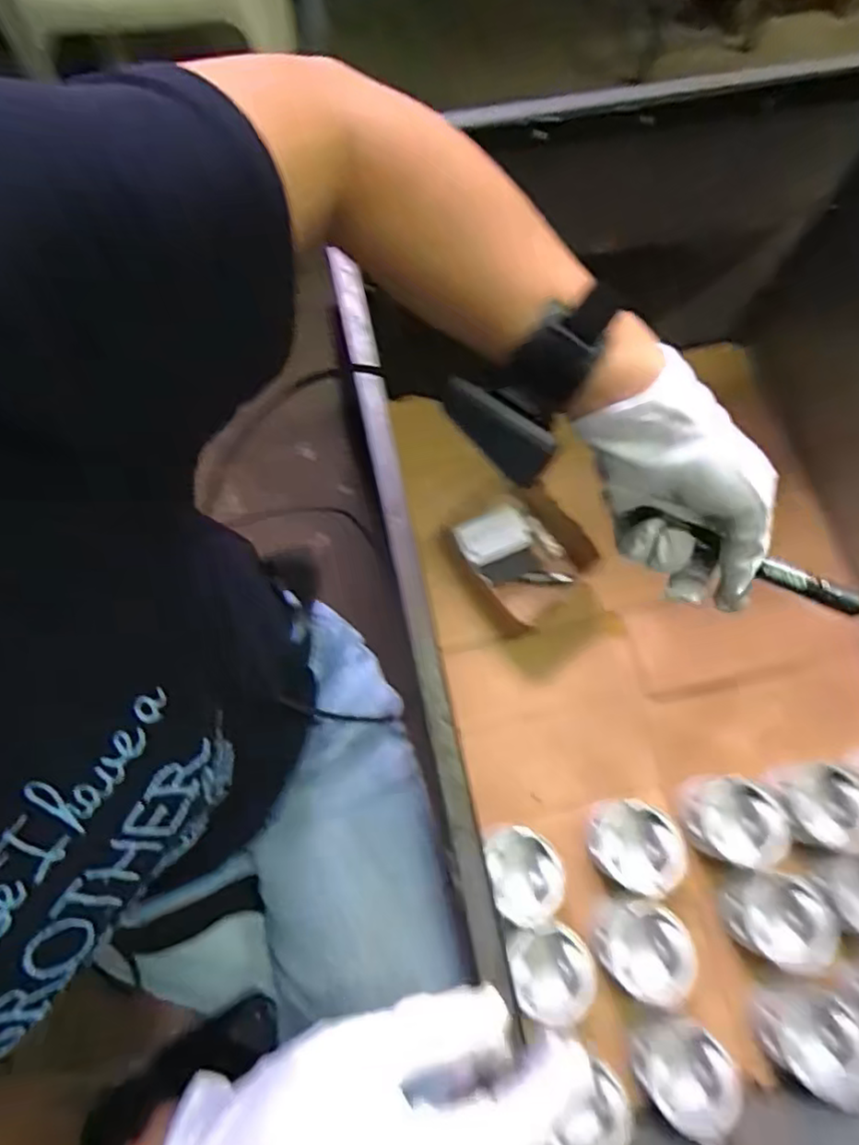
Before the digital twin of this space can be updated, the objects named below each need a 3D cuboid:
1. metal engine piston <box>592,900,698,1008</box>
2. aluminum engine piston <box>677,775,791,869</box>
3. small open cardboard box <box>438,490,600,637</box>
[{"bbox_3d":[0.266,0.466,0.779,0.114,0.069,0.105,41,76,10],"label":"metal engine piston"},{"bbox_3d":[0.401,0.332,0.853,0.114,0.105,0.105,43,77,10],"label":"aluminum engine piston"},{"bbox_3d":[0.134,-0.025,0.942,0.171,0.085,0.202,-36,77,-11],"label":"small open cardboard box"}]

